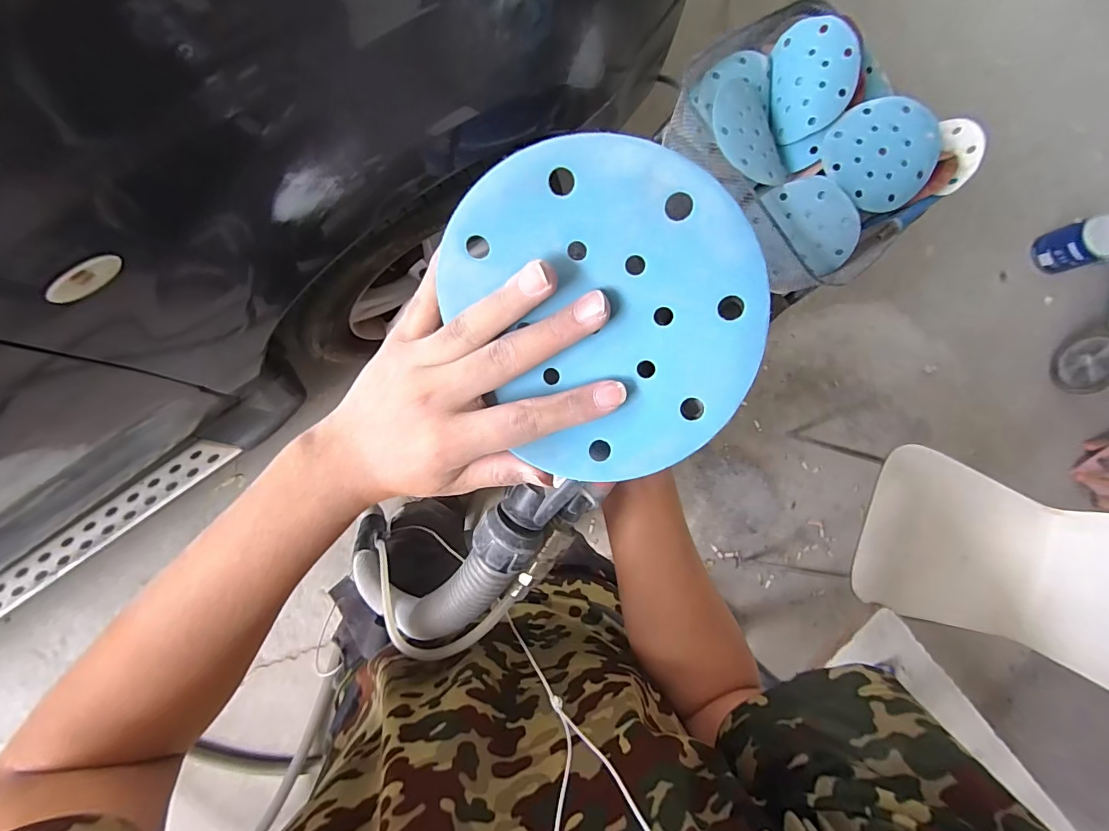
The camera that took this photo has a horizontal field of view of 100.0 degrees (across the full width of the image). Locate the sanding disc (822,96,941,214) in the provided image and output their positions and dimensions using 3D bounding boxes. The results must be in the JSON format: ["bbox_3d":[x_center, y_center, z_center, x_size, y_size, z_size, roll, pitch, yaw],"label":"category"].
[{"bbox_3d":[0.432,-0.346,0.615,0.141,0.021,0.142,0,89,2],"label":"sanding disc"}]

